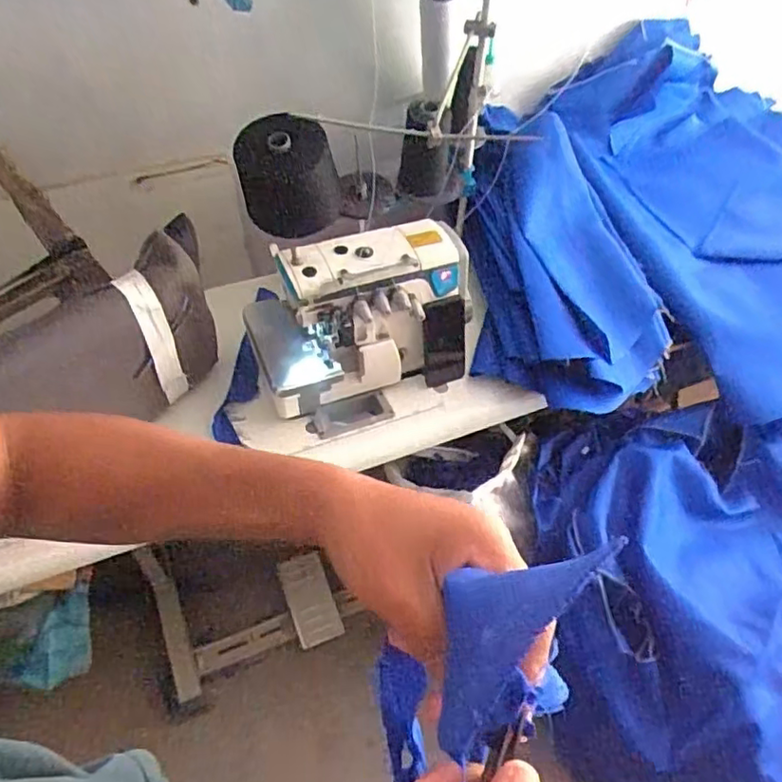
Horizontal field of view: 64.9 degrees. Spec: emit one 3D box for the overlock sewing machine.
[{"bbox_3d":[-0.034,-0.107,1.012,0.376,0.255,0.205,-11,50,-12],"label":"overlock sewing machine"}]

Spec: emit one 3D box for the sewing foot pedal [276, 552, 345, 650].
[{"bbox_3d":[-0.190,0.492,1.446,0.105,0.017,0.204,-18,88,-3],"label":"sewing foot pedal"}]

